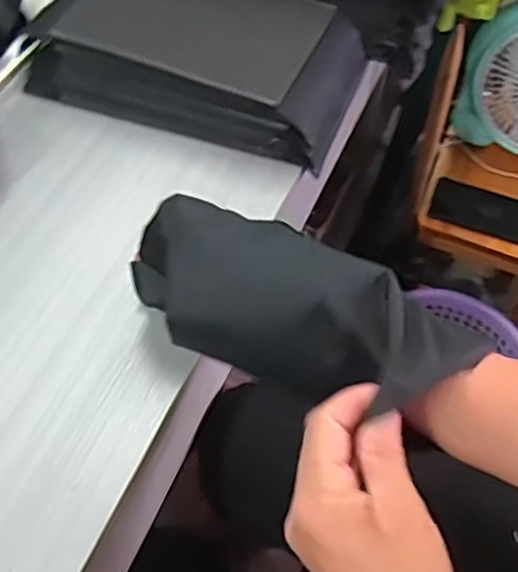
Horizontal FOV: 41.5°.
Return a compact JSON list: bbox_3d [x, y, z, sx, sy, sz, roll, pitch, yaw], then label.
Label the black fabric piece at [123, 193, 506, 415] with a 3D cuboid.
[{"bbox_3d":[0.014,0.010,0.408,0.214,0.066,0.091,22,57,26],"label":"black fabric piece"}]

